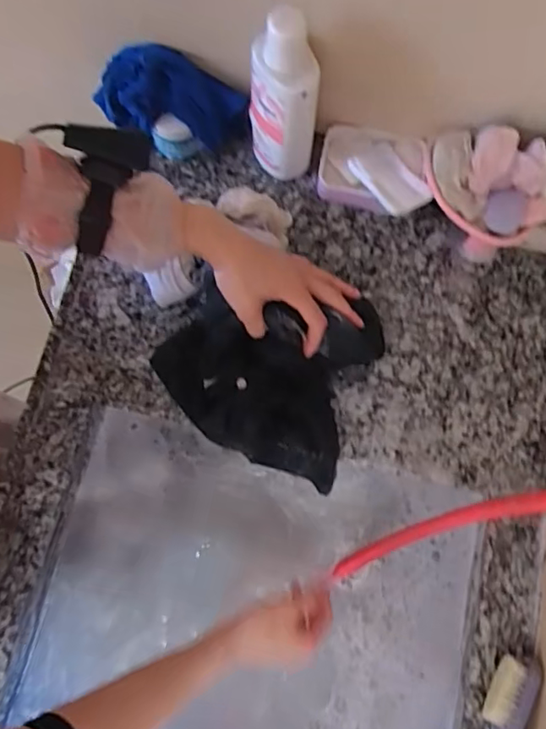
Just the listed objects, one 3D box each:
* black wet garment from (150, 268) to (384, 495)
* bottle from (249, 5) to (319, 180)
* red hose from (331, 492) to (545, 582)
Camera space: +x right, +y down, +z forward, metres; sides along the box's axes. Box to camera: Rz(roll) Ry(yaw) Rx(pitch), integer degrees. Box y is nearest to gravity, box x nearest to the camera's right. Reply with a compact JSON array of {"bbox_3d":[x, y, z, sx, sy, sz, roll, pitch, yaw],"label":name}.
[{"bbox_3d":[-0.015,0.003,0.627,0.231,0.135,0.178,20,74,6],"label":"black wet garment"},{"bbox_3d":[0.010,-0.279,0.635,0.071,0.218,0.058,1,73,0],"label":"bottle"},{"bbox_3d":[0.178,0.173,0.592,0.062,0.376,0.027,-14,72,-32],"label":"red hose"}]

